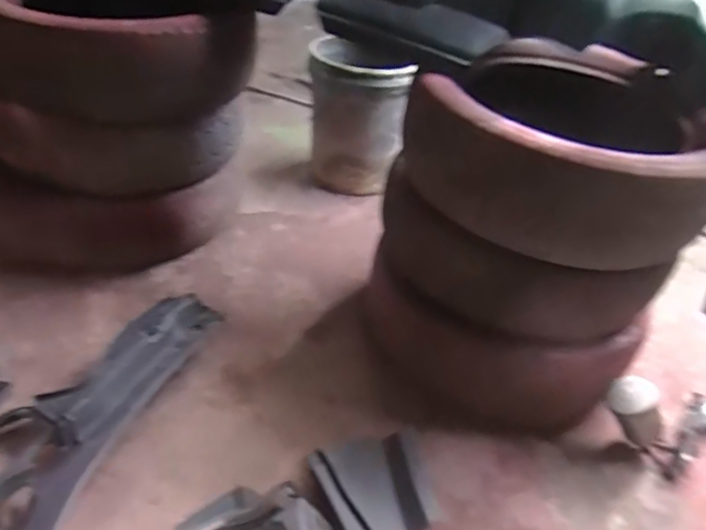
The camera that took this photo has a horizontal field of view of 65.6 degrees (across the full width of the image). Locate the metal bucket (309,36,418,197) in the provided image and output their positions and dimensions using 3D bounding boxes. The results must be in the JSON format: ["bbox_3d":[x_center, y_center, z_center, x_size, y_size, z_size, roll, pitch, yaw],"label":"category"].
[{"bbox_3d":[0.001,-0.407,1.569,0.244,0.395,0.259,-1,39,-9],"label":"metal bucket"}]

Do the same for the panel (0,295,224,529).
[{"bbox_3d":[-0.475,0.254,0.876,0.308,0.103,0.596,12,39,6],"label":"panel"}]

